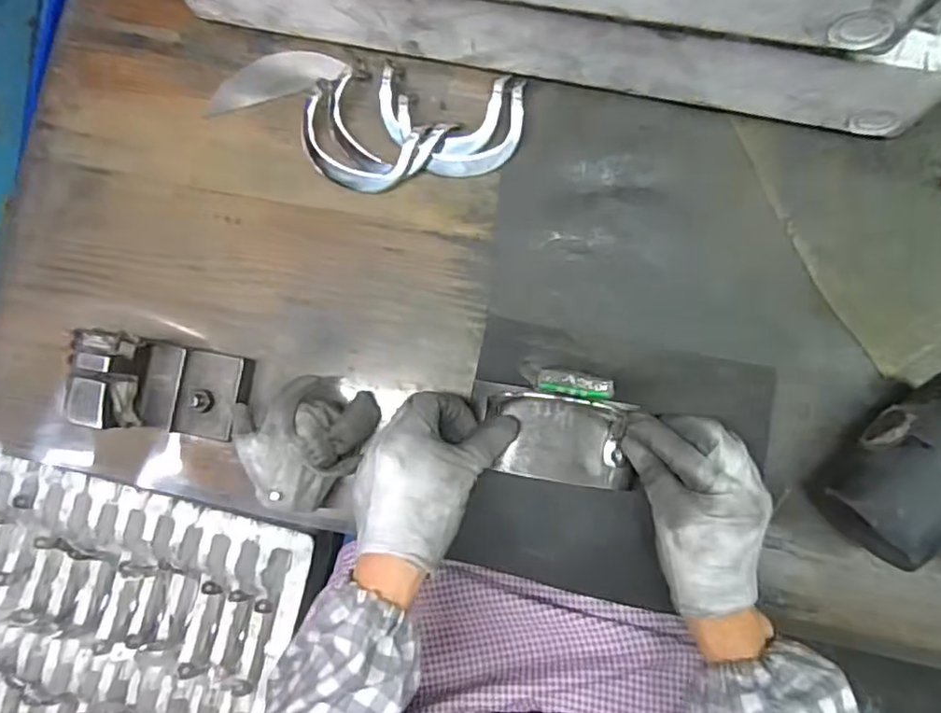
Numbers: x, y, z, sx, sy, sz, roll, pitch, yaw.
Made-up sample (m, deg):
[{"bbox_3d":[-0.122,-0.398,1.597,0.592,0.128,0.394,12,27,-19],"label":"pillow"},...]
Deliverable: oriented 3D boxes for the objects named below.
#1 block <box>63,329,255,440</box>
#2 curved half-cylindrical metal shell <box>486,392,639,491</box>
[{"bbox_3d":[-0.215,0.022,0.437,0.094,0.075,0.063,11,86,7],"label":"block"},{"bbox_3d":[0.060,0.055,0.416,0.096,0.020,0.056,7,86,6],"label":"curved half-cylindrical metal shell"}]

